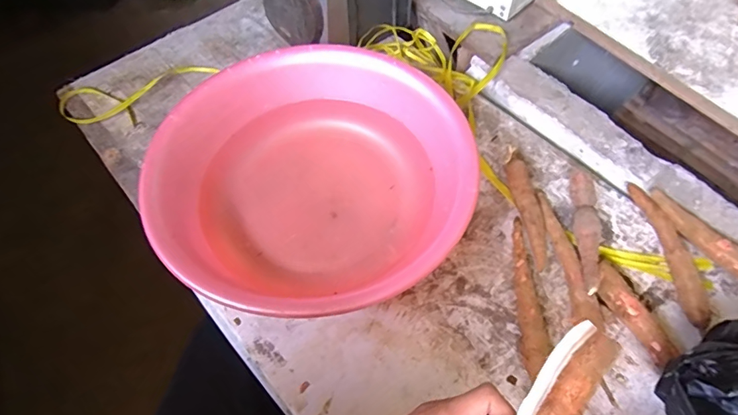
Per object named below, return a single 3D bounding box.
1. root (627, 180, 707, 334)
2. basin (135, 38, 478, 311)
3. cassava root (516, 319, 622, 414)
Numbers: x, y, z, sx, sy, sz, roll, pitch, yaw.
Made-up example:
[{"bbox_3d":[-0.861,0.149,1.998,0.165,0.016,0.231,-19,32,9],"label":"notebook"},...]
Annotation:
[{"bbox_3d":[0.409,0.054,0.631,0.033,0.041,0.216,-3,57,1],"label":"root"},{"bbox_3d":[-0.070,-0.052,0.630,0.373,0.114,0.406,-1,57,2],"label":"basin"},{"bbox_3d":[0.100,0.158,0.308,0.031,0.023,0.183,35,100,19],"label":"cassava root"}]

